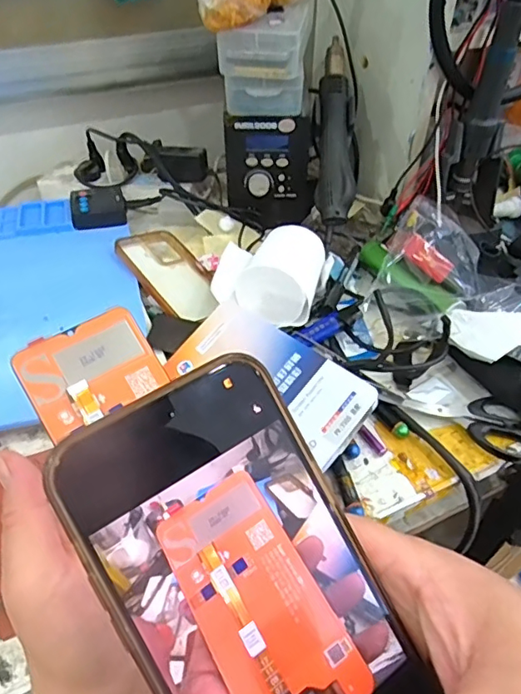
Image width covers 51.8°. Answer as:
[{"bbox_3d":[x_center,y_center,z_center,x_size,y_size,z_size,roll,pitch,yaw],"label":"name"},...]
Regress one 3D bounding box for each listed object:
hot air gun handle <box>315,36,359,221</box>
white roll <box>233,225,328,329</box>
[{"bbox_3d":[0.093,-0.270,0.669,0.046,0.038,0.236,1,81,0],"label":"hot air gun handle"},{"bbox_3d":[0.025,-0.085,0.595,0.082,0.061,0.128,10,45,10],"label":"white roll"}]

